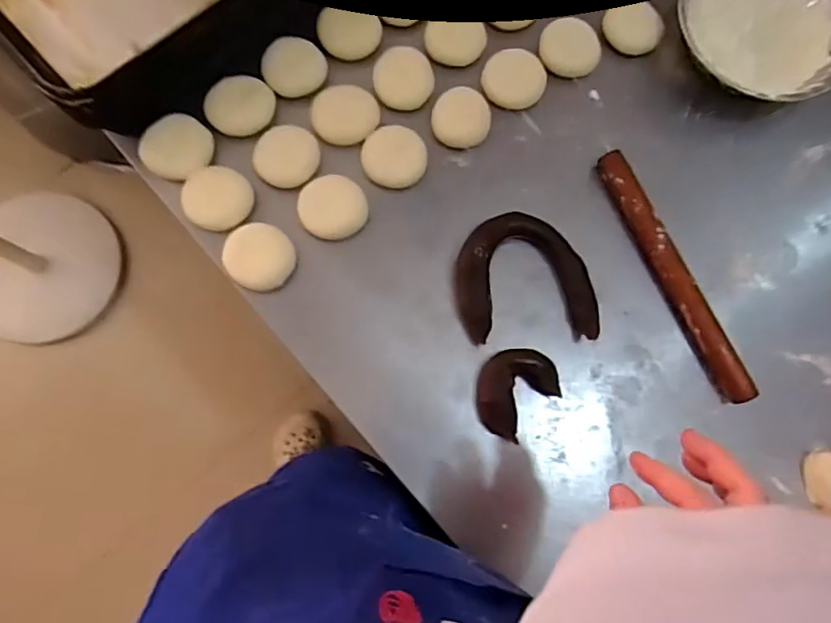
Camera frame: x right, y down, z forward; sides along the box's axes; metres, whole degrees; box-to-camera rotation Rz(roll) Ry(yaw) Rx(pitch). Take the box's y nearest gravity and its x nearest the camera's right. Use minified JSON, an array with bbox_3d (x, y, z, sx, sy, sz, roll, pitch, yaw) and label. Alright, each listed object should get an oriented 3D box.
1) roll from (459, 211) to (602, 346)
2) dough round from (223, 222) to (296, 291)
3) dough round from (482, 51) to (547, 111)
[{"bbox_3d":[0.106,-0.034,0.536,0.130,0.022,0.123,1,79,-4],"label":"roll"},{"bbox_3d":[-0.149,-0.053,0.528,0.064,0.020,0.060,1,79,-4],"label":"dough round"},{"bbox_3d":[0.102,-0.240,0.573,0.064,0.020,0.054,28,78,1],"label":"dough round"}]

